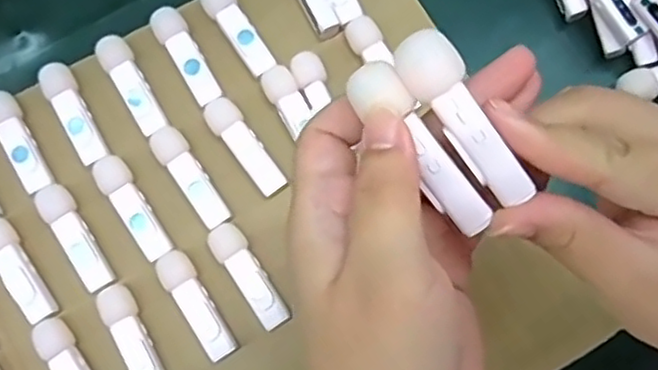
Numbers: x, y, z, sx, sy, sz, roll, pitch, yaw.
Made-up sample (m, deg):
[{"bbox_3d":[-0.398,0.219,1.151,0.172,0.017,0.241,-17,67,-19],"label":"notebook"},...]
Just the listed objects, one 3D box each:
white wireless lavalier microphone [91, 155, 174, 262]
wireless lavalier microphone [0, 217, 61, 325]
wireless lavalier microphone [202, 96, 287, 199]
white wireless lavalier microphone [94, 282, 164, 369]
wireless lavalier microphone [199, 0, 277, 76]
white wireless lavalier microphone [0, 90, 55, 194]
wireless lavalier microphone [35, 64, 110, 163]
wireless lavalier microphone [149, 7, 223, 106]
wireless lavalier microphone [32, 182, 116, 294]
[{"bbox_3d":[-0.111,0.012,0.384,0.018,0.012,0.066,-34,77,-5],"label":"white wireless lavalier microphone"},{"bbox_3d":[-0.174,0.048,0.379,0.016,0.016,0.063,-32,77,-5],"label":"wireless lavalier microphone"},{"bbox_3d":[-0.049,-0.023,0.392,0.018,0.010,0.064,-36,77,-6],"label":"wireless lavalier microphone"},{"bbox_3d":[-0.106,0.085,0.369,0.016,0.016,0.064,-28,76,-4],"label":"white wireless lavalier microphone"},{"bbox_3d":[-0.054,-0.093,0.405,0.018,0.014,0.063,-36,77,-6],"label":"wireless lavalier microphone"},{"bbox_3d":[-0.181,-0.024,0.395,0.018,0.015,0.064,-28,76,-4],"label":"white wireless lavalier microphone"},{"bbox_3d":[-0.150,-0.042,0.397,0.018,0.014,0.065,-29,76,-4],"label":"wireless lavalier microphone"},{"bbox_3d":[-0.084,-0.076,0.401,0.019,0.013,0.062,-33,77,-5],"label":"wireless lavalier microphone"},{"bbox_3d":[-0.143,0.029,0.383,0.018,0.013,0.066,-34,77,-5],"label":"wireless lavalier microphone"}]

